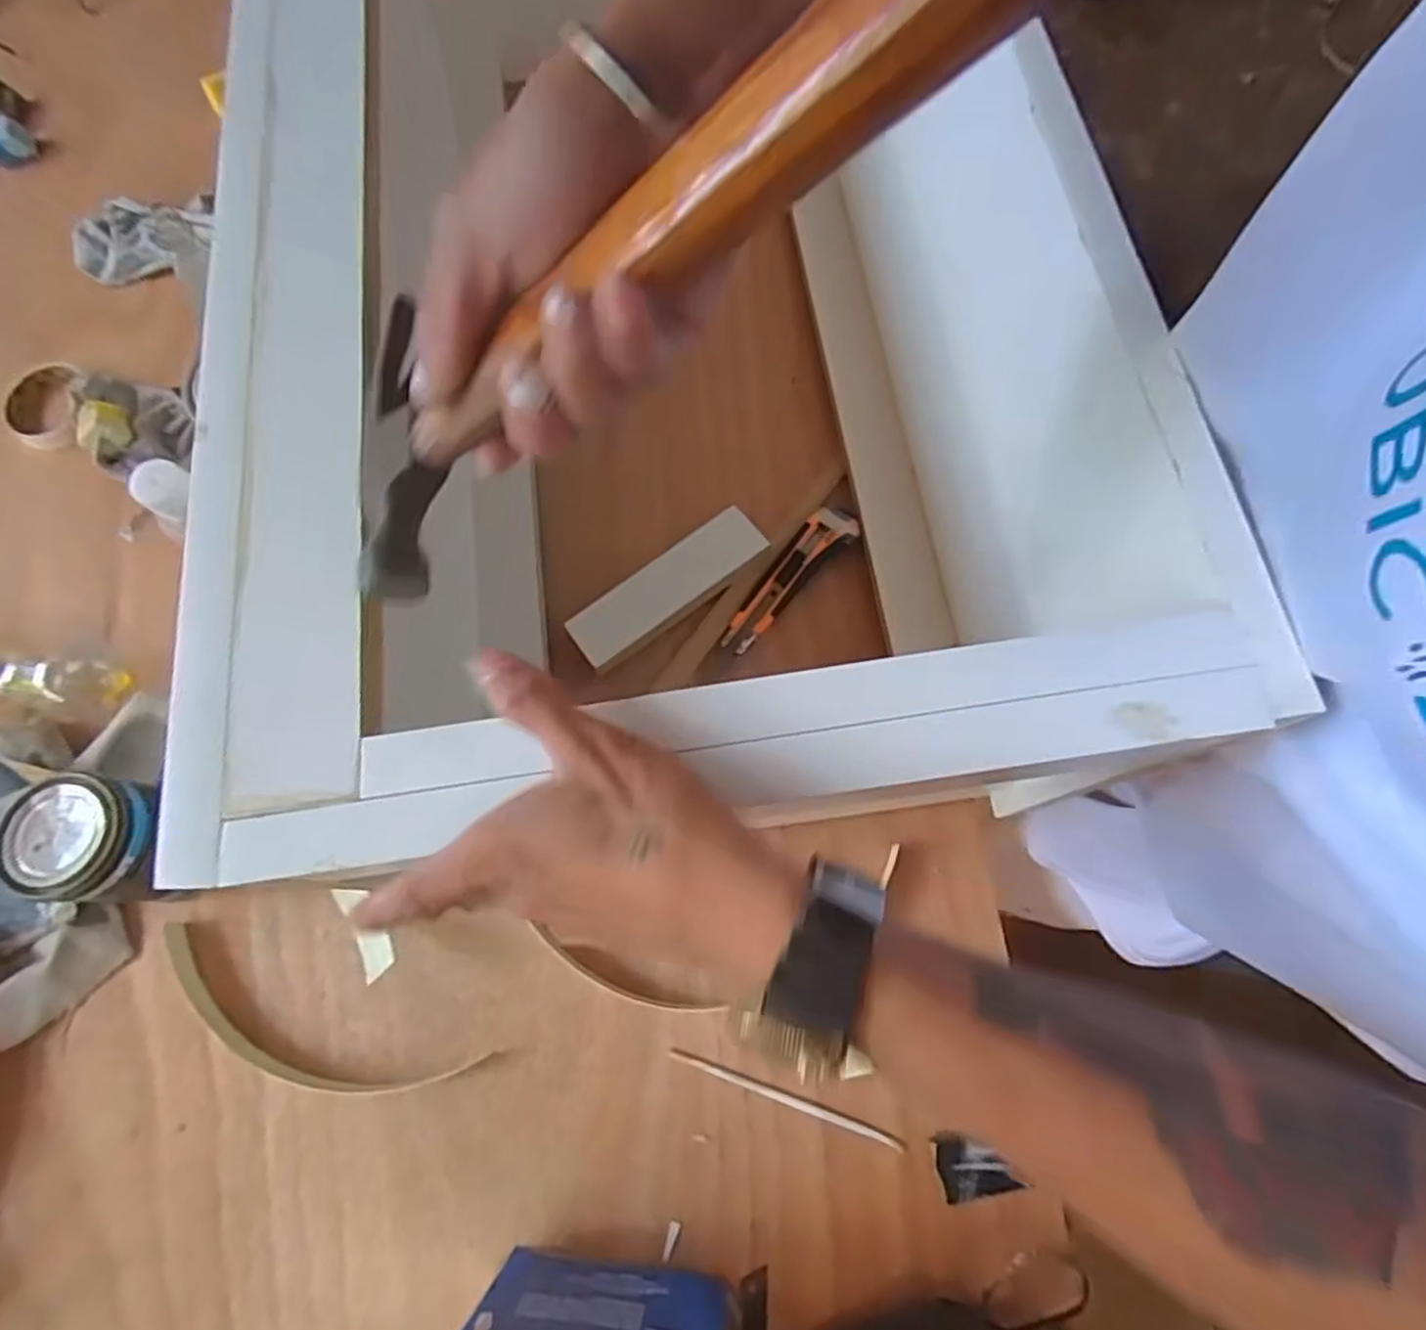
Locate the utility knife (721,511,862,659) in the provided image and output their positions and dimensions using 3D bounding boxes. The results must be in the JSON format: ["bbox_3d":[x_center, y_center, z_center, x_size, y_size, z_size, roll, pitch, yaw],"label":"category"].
[{"bbox_3d":[0.059,-0.071,0.599,0.037,0.018,0.145,42,78,14],"label":"utility knife"}]

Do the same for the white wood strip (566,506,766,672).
[{"bbox_3d":[-0.036,-0.063,0.596,0.169,0.018,0.049,-36,74,-9],"label":"white wood strip"}]

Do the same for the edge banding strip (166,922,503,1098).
[{"bbox_3d":[-0.280,0.257,0.515,0.250,0.017,0.066,19,74,8],"label":"edge banding strip"}]

